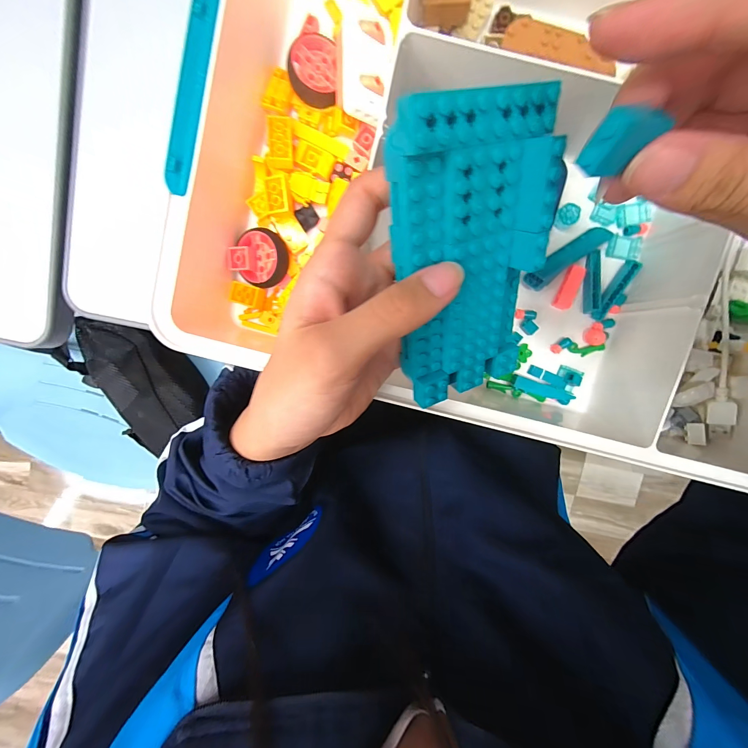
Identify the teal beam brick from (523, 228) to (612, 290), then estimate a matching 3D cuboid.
[{"bbox_3d":[0.145,-0.088,0.243,0.070,0.010,0.016,-36,94,5],"label":"teal beam brick"}]

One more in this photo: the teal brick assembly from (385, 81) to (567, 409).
[{"bbox_3d":[0.043,-0.043,0.142,0.067,0.018,0.123,-16,125,-10],"label":"teal brick assembly"}]

